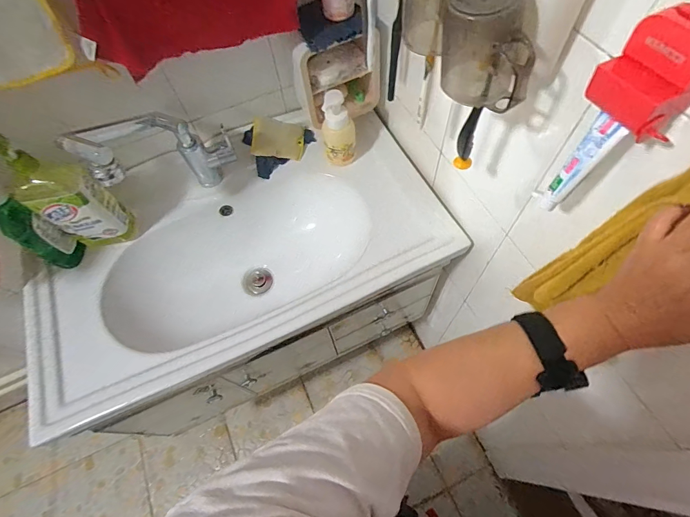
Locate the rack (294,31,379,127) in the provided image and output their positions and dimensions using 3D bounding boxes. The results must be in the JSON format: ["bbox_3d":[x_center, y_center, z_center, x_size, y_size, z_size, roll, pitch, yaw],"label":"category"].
[{"bbox_3d":[-0.012,-0.355,0.739,0.170,0.171,0.078,-12,62,-3],"label":"rack"}]

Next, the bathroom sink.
[{"bbox_3d":[-0.212,-0.012,0.797,0.809,0.141,0.446,-23,63,-8],"label":"bathroom sink"}]

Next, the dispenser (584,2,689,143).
[{"bbox_3d":[0.238,-0.142,0.281,0.048,0.070,0.070,-31,65,-12],"label":"dispenser"}]

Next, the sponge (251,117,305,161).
[{"bbox_3d":[-0.145,-0.260,0.813,0.114,0.018,0.078,5,100,-24],"label":"sponge"}]

